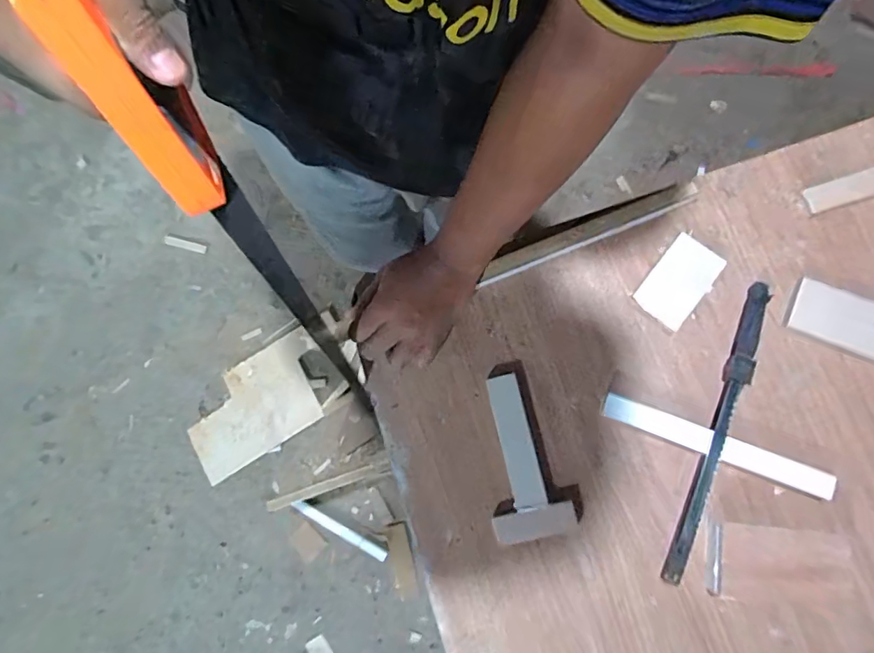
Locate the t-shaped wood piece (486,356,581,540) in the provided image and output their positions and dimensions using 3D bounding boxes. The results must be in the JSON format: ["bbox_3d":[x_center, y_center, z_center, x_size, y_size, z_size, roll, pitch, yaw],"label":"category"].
[{"bbox_3d":[0.085,0.119,0.505,0.082,0.016,0.165,-13,79,2],"label":"t-shaped wood piece"}]

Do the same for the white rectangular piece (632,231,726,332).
[{"bbox_3d":[0.252,-0.047,0.529,0.056,0.007,0.092,39,83,11],"label":"white rectangular piece"}]

